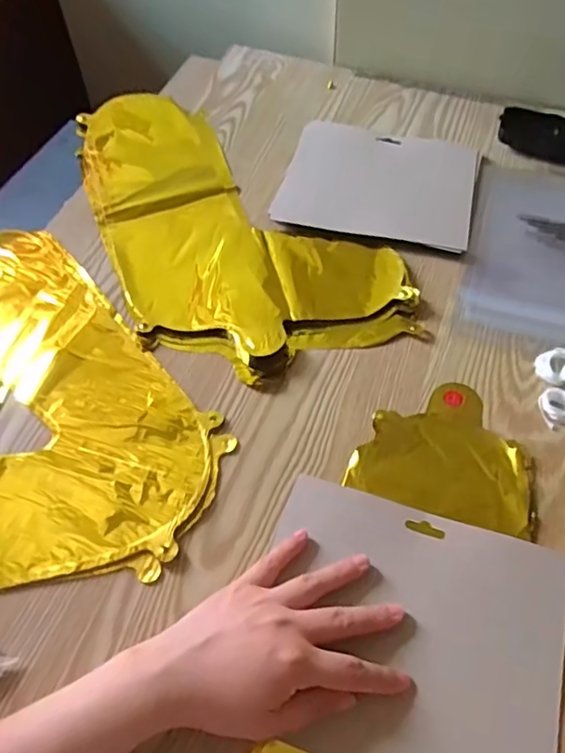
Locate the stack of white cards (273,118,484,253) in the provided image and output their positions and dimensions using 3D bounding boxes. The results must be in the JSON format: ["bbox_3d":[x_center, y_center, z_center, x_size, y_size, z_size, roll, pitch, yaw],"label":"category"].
[{"bbox_3d":[0.101,-0.201,0.610,0.191,0.009,0.153,12,56,9],"label":"stack of white cards"}]

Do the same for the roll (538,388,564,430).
[{"bbox_3d":[0.213,0.023,0.457,0.026,0.007,0.034,1,55,2],"label":"roll"}]

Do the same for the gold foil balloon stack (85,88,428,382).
[{"bbox_3d":[-0.066,-0.170,0.597,0.227,0.016,0.420,-22,57,-14],"label":"gold foil balloon stack"}]

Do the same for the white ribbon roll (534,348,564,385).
[{"bbox_3d":[0.221,-0.011,0.480,0.027,0.011,0.036,33,62,22],"label":"white ribbon roll"}]

